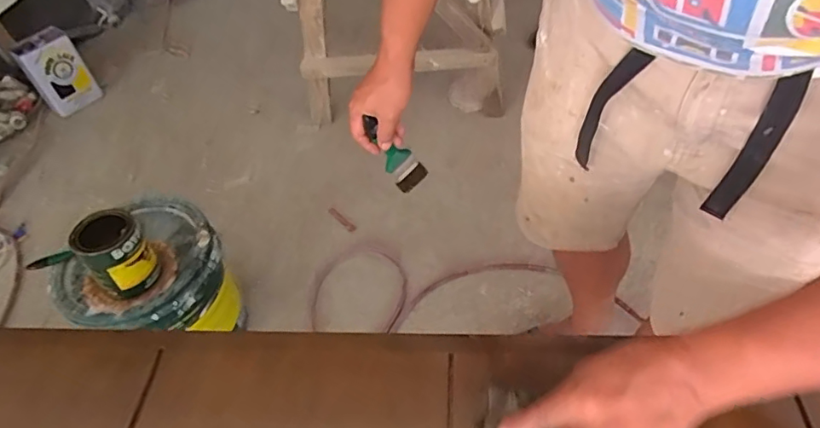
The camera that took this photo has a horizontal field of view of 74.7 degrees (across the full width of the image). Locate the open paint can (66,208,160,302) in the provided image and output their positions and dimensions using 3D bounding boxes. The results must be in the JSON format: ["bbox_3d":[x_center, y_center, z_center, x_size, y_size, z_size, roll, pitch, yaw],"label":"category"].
[{"bbox_3d":[-0.531,0.065,0.971,0.110,0.130,0.122,-39,56,-25],"label":"open paint can"}]

